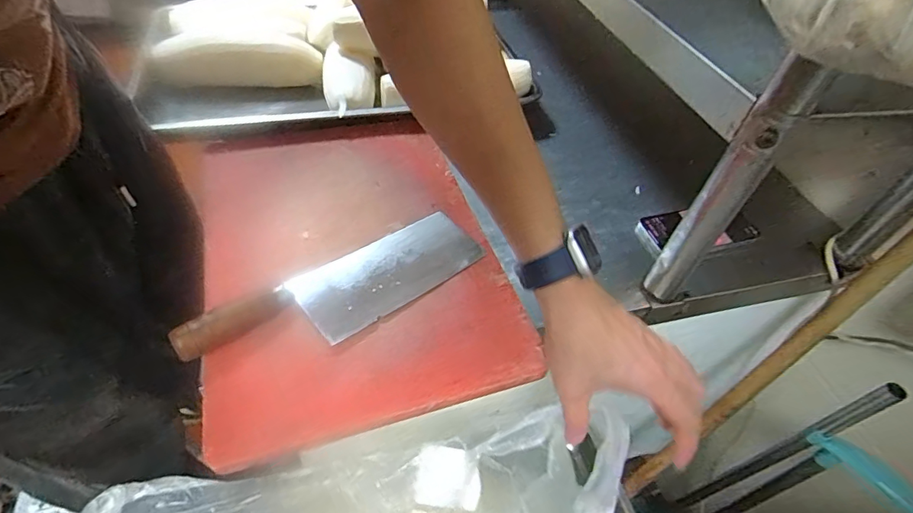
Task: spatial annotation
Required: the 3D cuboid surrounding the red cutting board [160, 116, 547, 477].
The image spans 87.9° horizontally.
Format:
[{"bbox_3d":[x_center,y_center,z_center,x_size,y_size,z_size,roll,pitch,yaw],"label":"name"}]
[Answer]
[{"bbox_3d":[-0.125,-0.019,0.526,0.308,0.025,0.434,-14,51,-18],"label":"red cutting board"}]

